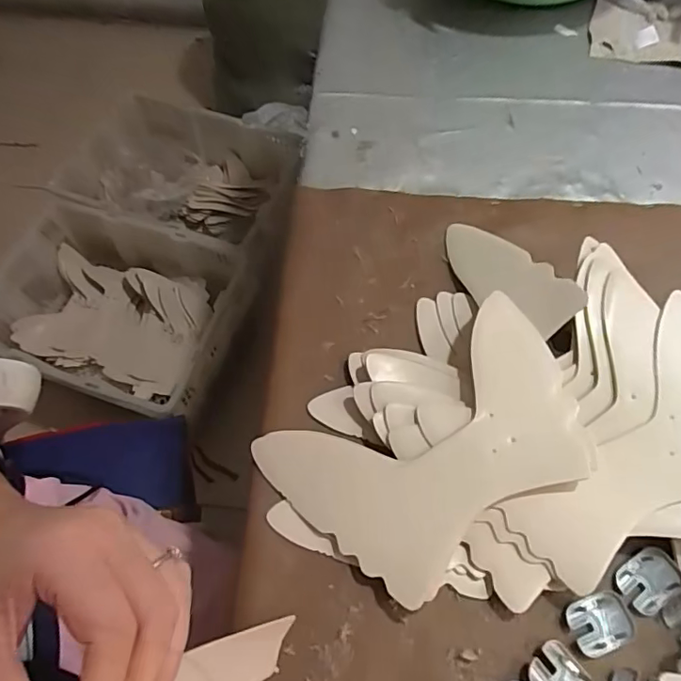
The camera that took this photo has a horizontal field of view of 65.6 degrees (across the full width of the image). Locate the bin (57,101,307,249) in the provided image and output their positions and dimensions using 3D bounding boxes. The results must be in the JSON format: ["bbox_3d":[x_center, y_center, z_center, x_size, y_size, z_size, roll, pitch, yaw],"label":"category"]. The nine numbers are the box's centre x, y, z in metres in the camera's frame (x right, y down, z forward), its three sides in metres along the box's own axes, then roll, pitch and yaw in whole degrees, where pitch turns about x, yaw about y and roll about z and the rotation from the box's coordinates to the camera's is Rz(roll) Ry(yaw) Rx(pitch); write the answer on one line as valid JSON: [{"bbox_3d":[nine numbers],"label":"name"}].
[{"bbox_3d":[-0.376,-0.366,1.236,0.507,0.174,0.377,17,62,8],"label":"bin"}]

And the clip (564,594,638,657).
[{"bbox_3d":[0.163,0.176,0.328,0.038,0.004,0.030,-14,62,-9],"label":"clip"}]

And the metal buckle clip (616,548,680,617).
[{"bbox_3d":[0.200,0.154,0.342,0.038,0.008,0.029,-33,67,-18],"label":"metal buckle clip"}]

